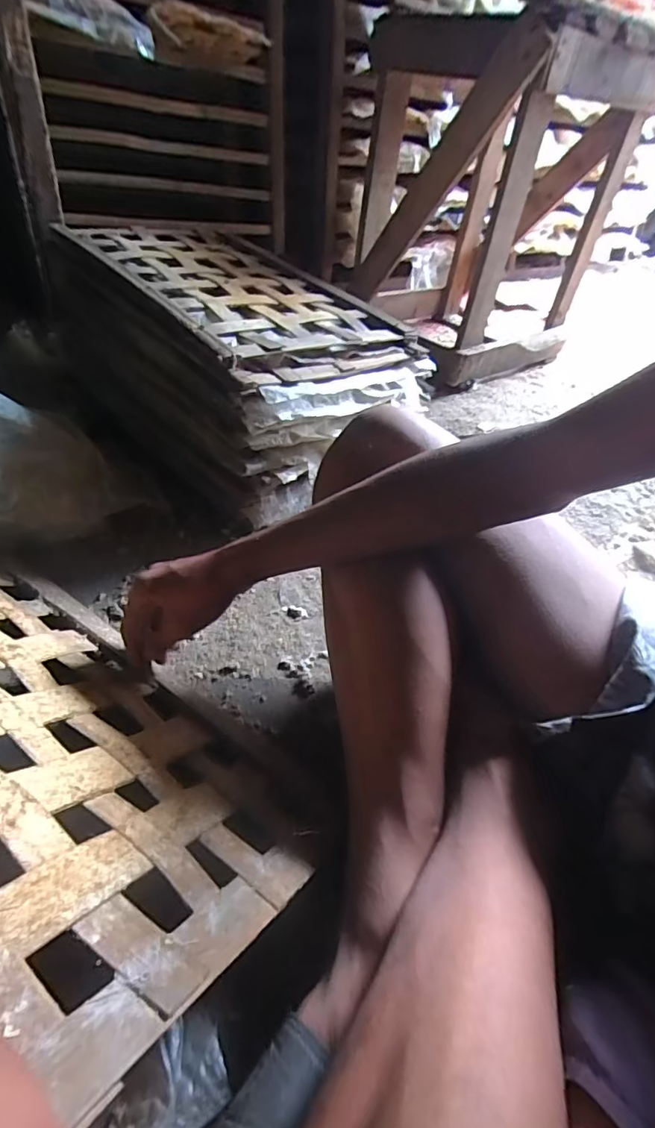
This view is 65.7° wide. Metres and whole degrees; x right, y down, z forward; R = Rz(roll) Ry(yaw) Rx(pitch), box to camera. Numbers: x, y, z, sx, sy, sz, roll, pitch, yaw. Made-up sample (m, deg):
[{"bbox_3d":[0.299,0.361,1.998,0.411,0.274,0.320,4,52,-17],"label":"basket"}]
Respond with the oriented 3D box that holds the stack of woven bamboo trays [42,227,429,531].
[{"bbox_3d":[-0.158,-0.337,0.833,0.367,0.254,0.583,-23,48,-33],"label":"stack of woven bamboo trays"}]

